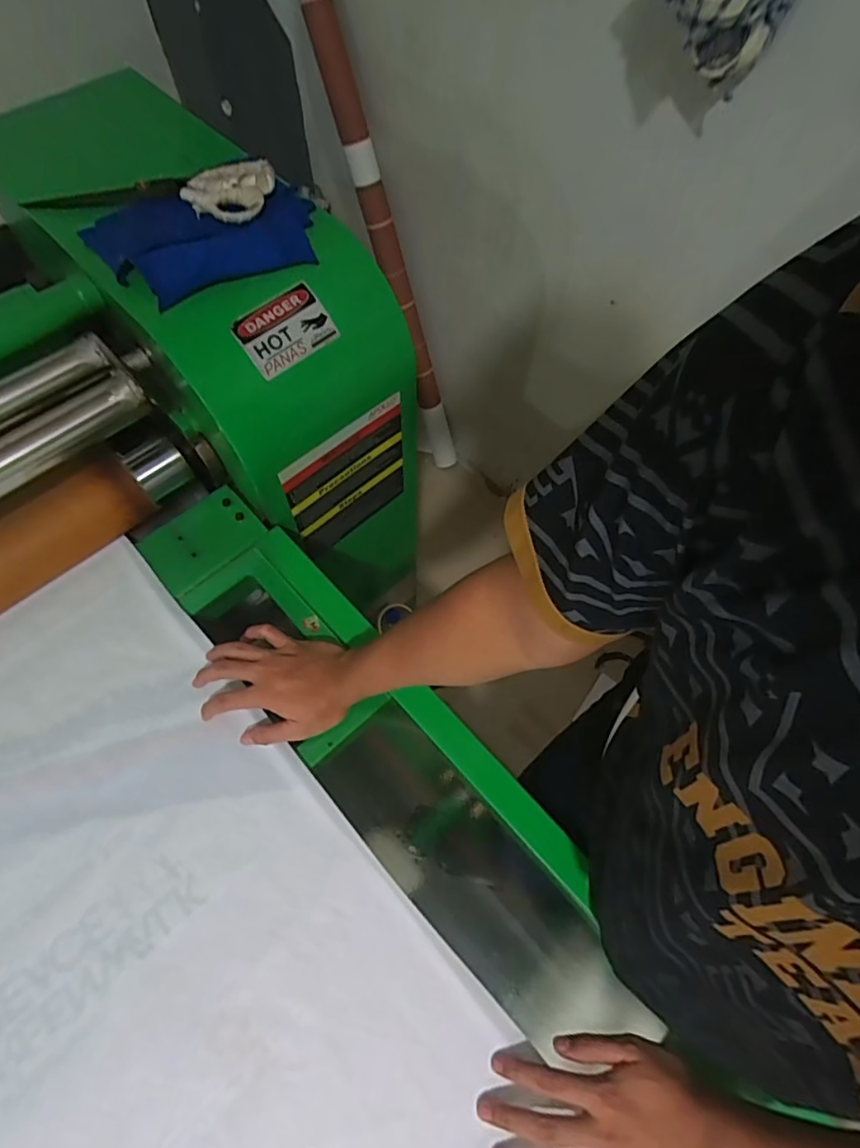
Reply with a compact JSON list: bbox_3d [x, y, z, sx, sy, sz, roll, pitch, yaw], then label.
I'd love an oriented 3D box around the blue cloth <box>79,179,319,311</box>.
[{"bbox_3d":[-0.251,-0.373,0.631,0.249,0.042,0.151,-22,66,-12],"label":"blue cloth"}]

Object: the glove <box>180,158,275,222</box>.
[{"bbox_3d":[-0.233,-0.438,0.639,0.101,0.032,0.081,12,65,3],"label":"glove"}]

